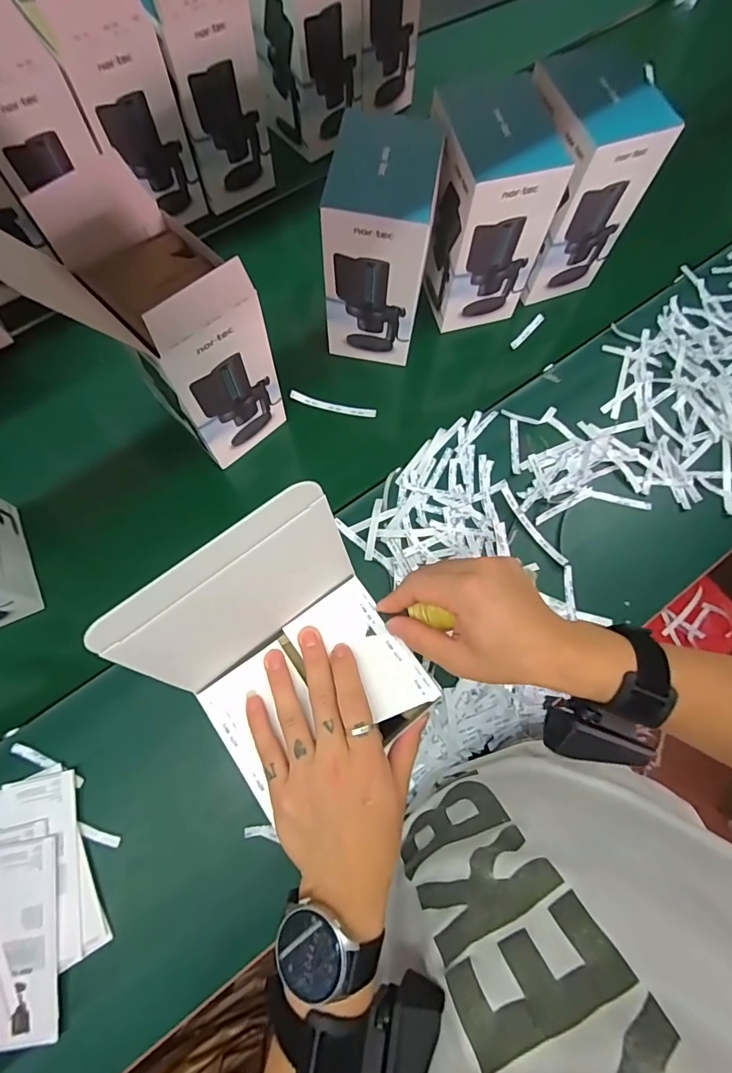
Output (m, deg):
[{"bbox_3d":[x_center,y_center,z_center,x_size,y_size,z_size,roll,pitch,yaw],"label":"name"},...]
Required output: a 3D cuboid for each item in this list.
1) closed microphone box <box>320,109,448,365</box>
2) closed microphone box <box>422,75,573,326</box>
[{"bbox_3d":[0.017,-0.361,0.610,0.117,0.232,0.152,11,73,-1],"label":"closed microphone box"},{"bbox_3d":[0.151,-0.404,0.627,0.151,0.227,0.125,-9,74,-6],"label":"closed microphone box"}]

